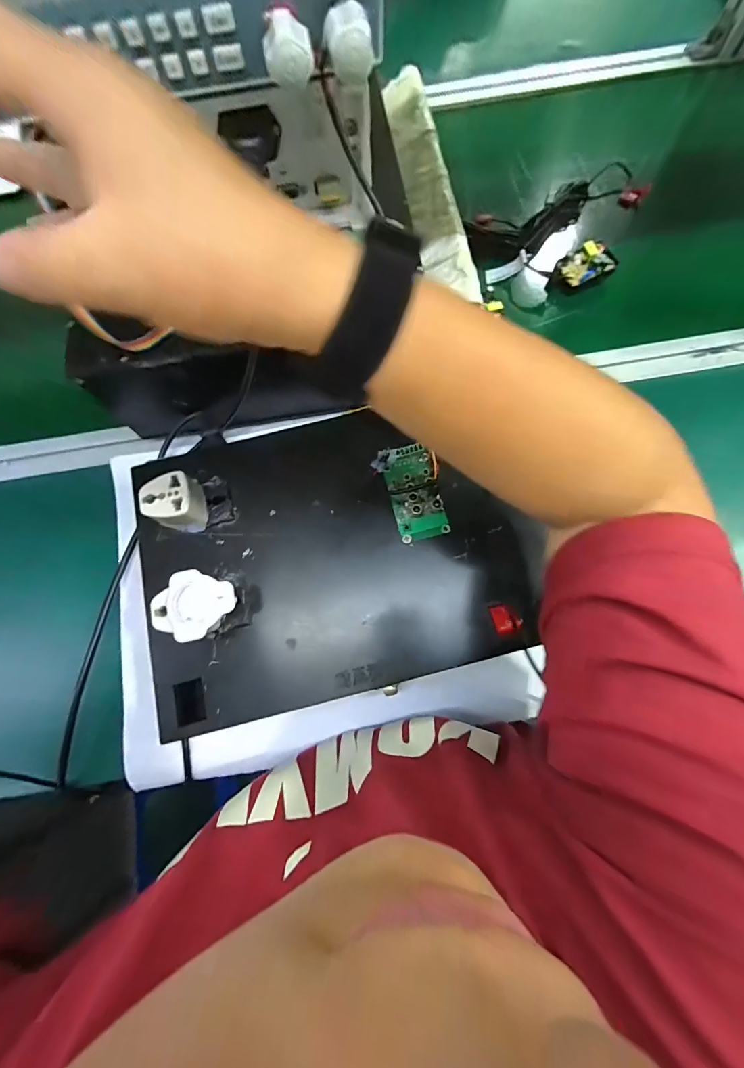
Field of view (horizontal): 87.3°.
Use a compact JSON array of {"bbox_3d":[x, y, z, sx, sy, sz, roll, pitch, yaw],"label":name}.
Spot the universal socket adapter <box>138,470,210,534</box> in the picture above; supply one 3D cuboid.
[{"bbox_3d":[-0.157,-0.028,0.313,0.038,0.035,0.043,1,73,2],"label":"universal socket adapter"}]

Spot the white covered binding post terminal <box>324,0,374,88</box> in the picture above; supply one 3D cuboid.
[{"bbox_3d":[-0.011,-0.238,0.189,0.022,0.022,0.020,-2,73,1],"label":"white covered binding post terminal"}]

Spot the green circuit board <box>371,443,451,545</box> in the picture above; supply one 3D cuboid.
[{"bbox_3d":[0.036,-0.035,0.317,0.046,0.020,0.074,-19,73,-4],"label":"green circuit board"}]

